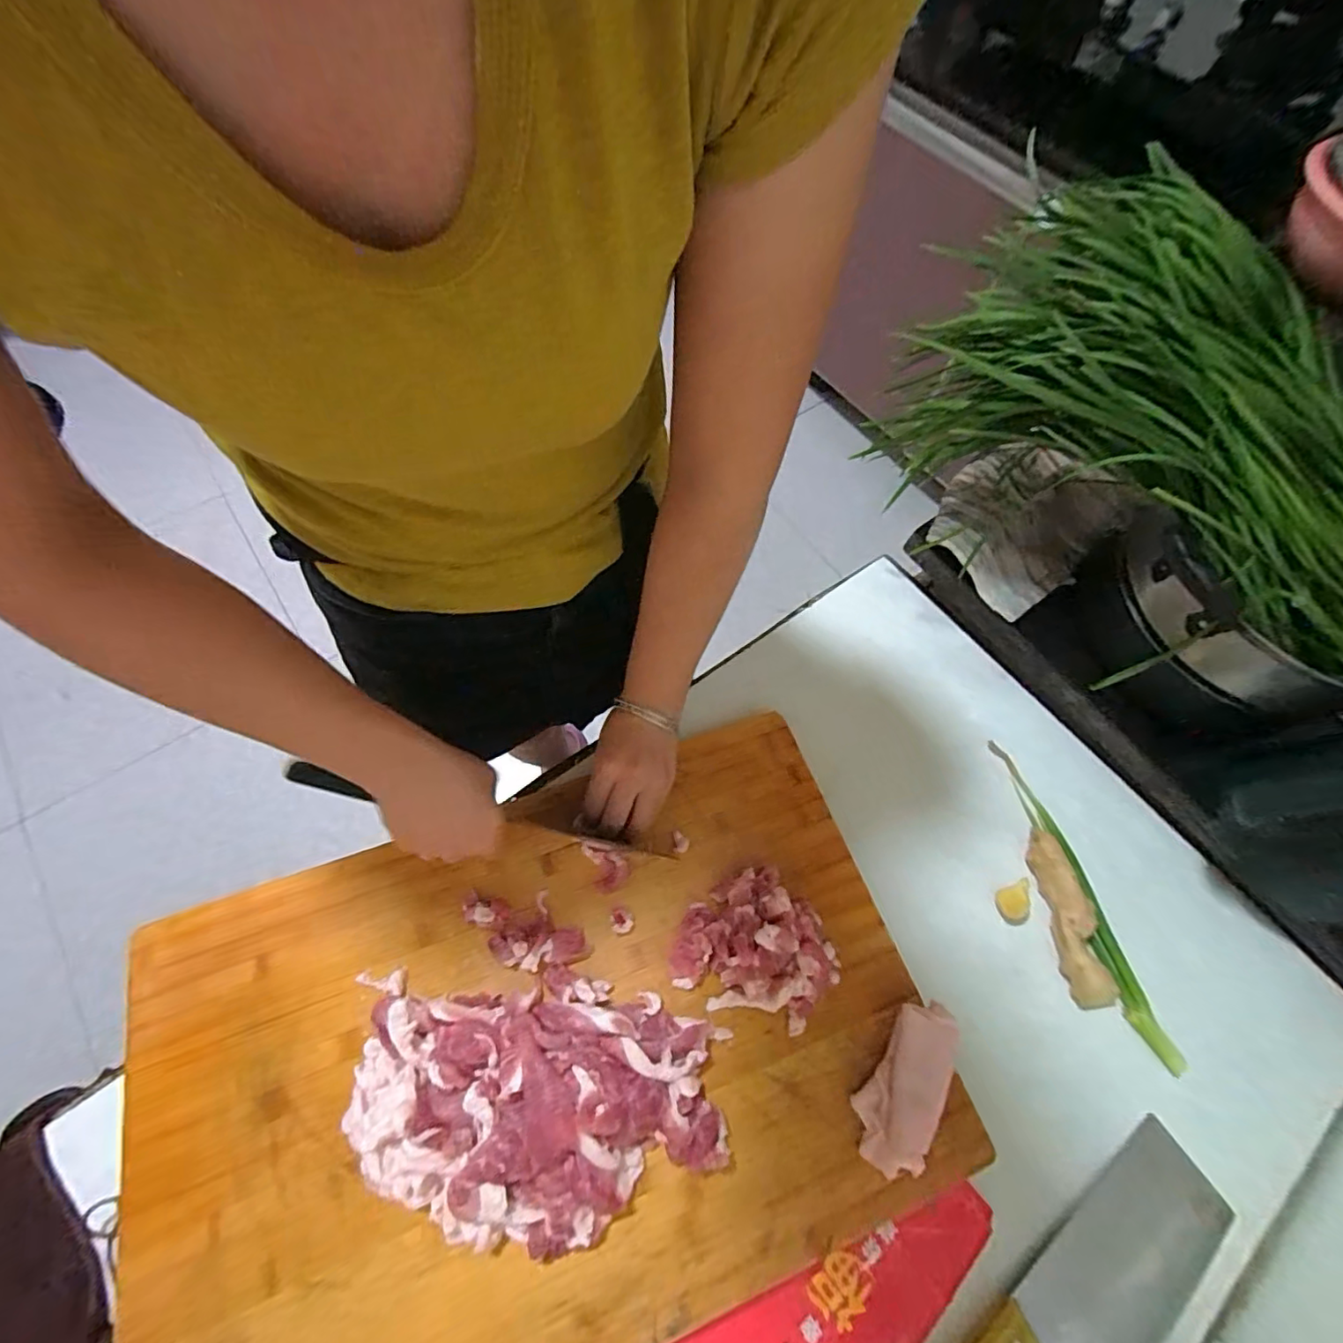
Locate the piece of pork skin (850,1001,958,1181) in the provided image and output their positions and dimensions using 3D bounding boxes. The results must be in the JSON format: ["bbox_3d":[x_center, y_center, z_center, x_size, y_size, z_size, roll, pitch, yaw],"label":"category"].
[{"bbox_3d":[0.172,0.300,0.421,0.049,0.024,0.112,30,66,12],"label":"piece of pork skin"}]

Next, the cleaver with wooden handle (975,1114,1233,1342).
[{"bbox_3d":[0.279,0.437,0.393,0.283,0.015,0.066,-28,68,-16],"label":"cleaver with wooden handle"}]

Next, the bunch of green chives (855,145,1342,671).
[{"bbox_3d":[0.425,-0.157,0.464,0.479,0.162,0.206,44,69,3],"label":"bunch of green chives"}]

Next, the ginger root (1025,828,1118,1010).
[{"bbox_3d":[0.343,0.211,0.498,0.028,0.032,0.138,-3,63,-4],"label":"ginger root"}]

